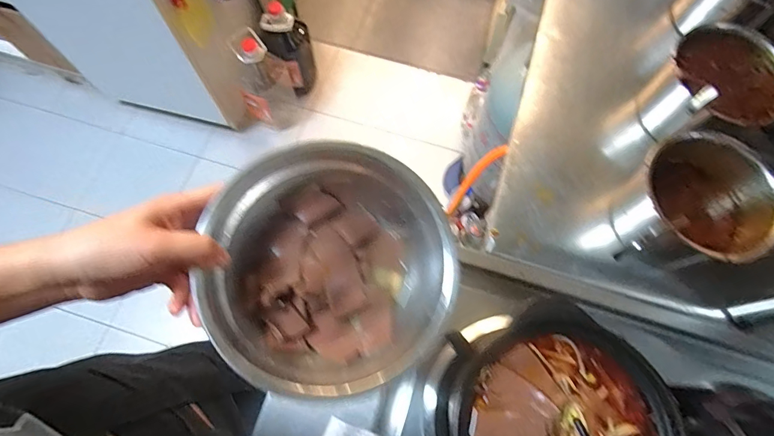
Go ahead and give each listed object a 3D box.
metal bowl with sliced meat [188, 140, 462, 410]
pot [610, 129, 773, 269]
[{"bbox_3d":[-0.043,0.041,0.340,0.187,0.076,0.182,-12,71,-5],"label":"metal bowl with sliced meat"},{"bbox_3d":[0.369,-0.013,0.521,0.141,0.108,0.153,0,70,-1],"label":"pot"}]

